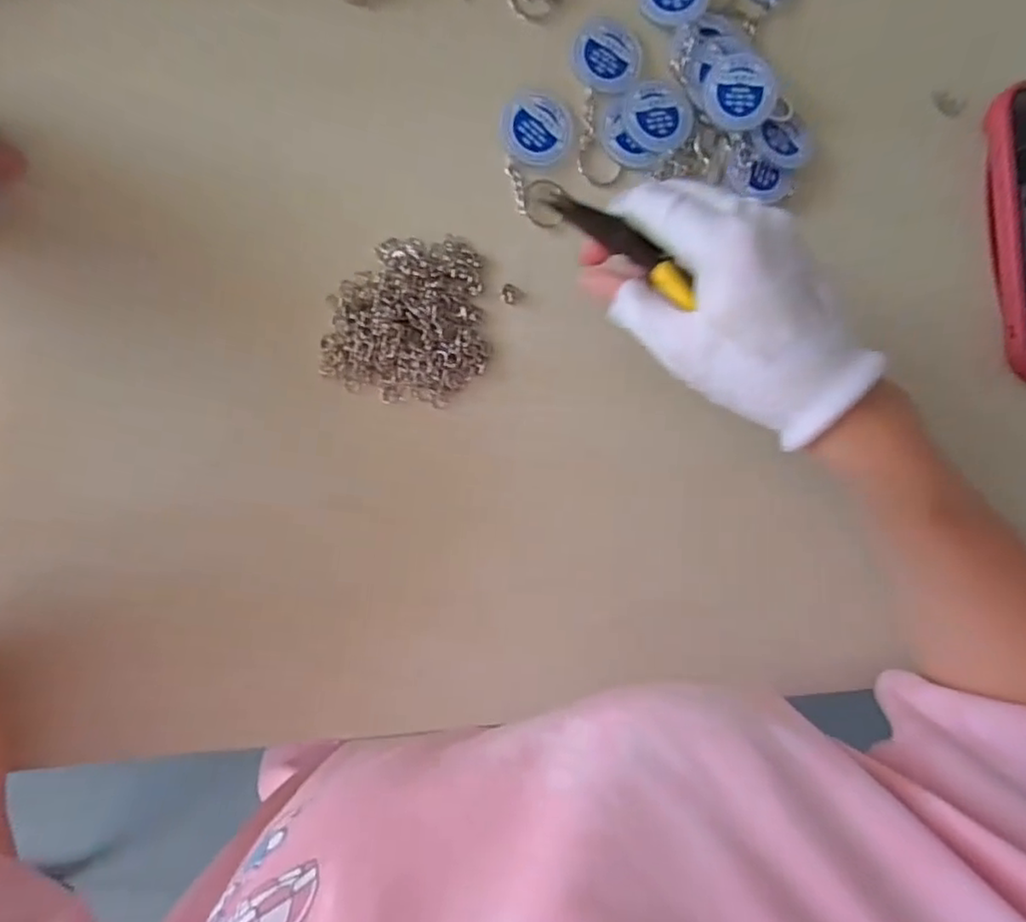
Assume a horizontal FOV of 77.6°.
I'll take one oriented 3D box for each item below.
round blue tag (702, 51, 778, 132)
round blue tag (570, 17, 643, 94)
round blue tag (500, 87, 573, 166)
[{"bbox_3d":[0.118,-0.192,0.332,0.036,0.006,0.036,0,99,2],"label":"round blue tag"},{"bbox_3d":[0.049,-0.210,0.329,0.036,0.004,0.039,0,90,-10],"label":"round blue tag"},{"bbox_3d":[0.012,-0.170,0.323,0.035,0.004,0.038,0,90,-10],"label":"round blue tag"}]

